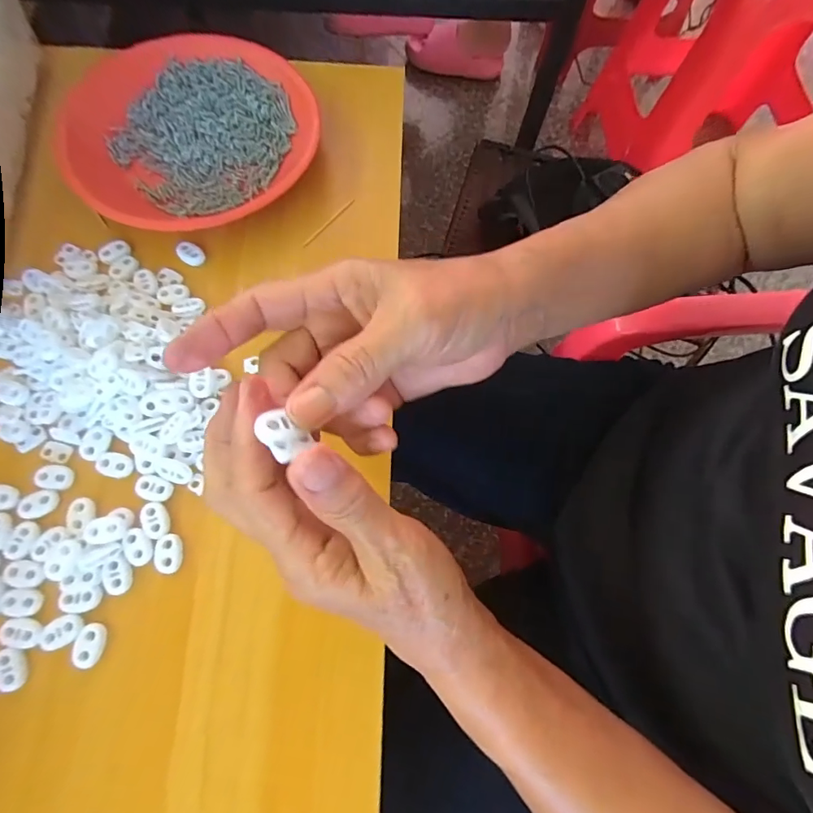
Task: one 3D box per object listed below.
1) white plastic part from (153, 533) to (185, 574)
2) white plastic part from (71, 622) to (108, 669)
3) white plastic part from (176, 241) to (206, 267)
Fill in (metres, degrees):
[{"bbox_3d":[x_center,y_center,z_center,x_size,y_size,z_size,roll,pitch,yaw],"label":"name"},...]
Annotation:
[{"bbox_3d":[-0.144,0.088,0.279,0.016,0.004,0.023,-3,71,-3],"label":"white plastic part"},{"bbox_3d":[-0.179,0.134,0.260,0.015,0.004,0.022,10,71,1],"label":"white plastic part"},{"bbox_3d":[-0.161,-0.114,0.346,0.021,0.004,0.015,32,73,9],"label":"white plastic part"}]

